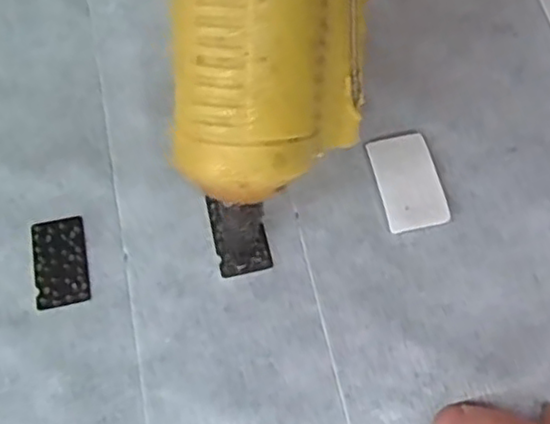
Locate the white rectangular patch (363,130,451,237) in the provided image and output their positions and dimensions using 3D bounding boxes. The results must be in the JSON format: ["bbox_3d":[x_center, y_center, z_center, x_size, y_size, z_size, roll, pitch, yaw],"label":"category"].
[{"bbox_3d":[0.042,-0.010,0.208,0.019,0.004,0.032,-11,64,-3],"label":"white rectangular patch"}]

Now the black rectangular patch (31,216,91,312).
[{"bbox_3d":[-0.066,0.014,0.204,0.016,0.004,0.029,-12,64,-4],"label":"black rectangular patch"}]

